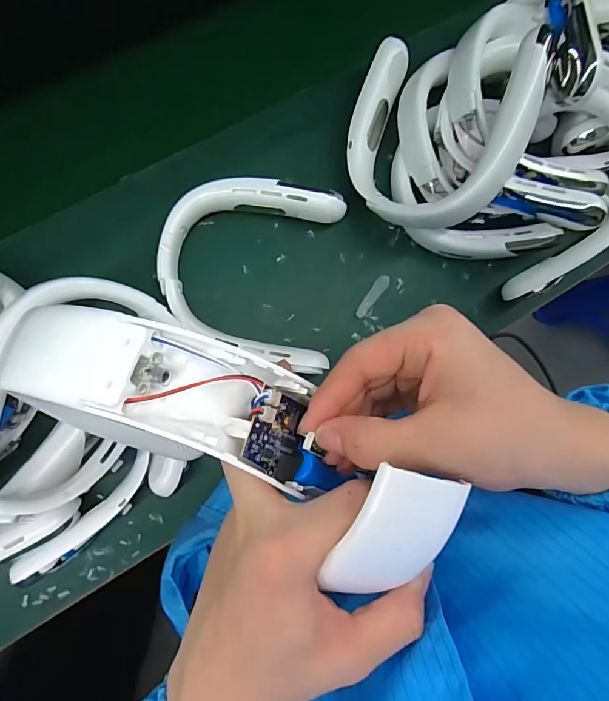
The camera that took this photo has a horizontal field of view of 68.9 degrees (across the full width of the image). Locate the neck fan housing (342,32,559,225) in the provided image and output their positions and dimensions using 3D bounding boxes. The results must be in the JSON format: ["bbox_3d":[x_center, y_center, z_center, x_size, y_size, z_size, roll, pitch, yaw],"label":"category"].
[{"bbox_3d":[0.138,-0.234,0.485,0.198,0.055,0.195,27,108,34],"label":"neck fan housing"}]

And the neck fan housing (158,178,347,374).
[{"bbox_3d":[-0.063,-0.089,0.505,0.193,0.050,0.205,8,87,-8],"label":"neck fan housing"}]

